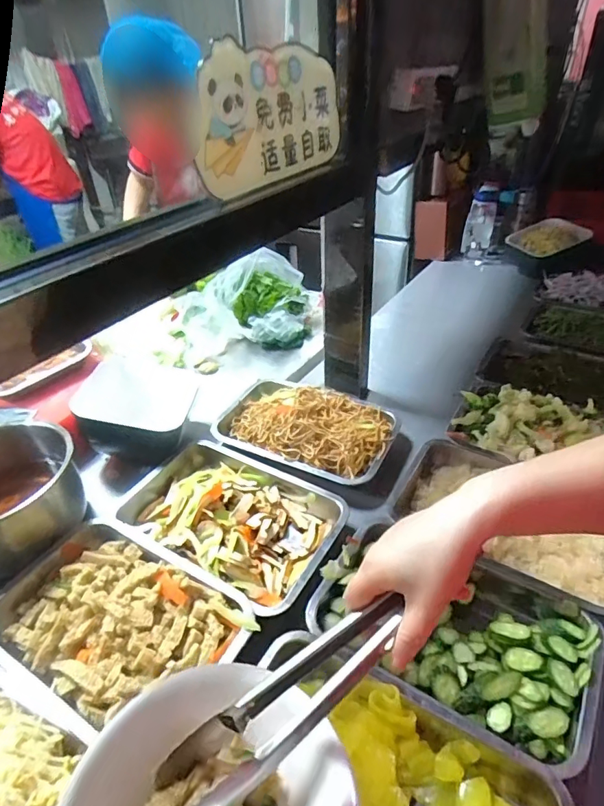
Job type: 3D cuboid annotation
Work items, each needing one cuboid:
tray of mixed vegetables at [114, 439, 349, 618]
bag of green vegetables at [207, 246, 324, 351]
[{"bbox_3d":[-0.103,0.165,0.706,0.301,0.055,0.196,18,40,27],"label":"tray of mixed vegetables"},{"bbox_3d":[-0.079,-0.245,1.150,0.223,0.156,0.241,8,36,16],"label":"bag of green vegetables"}]

